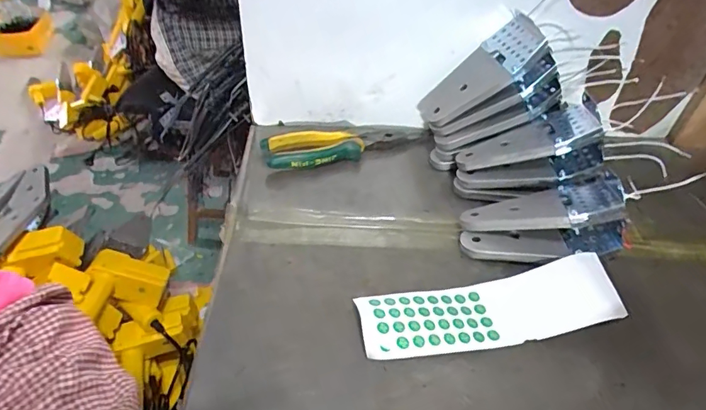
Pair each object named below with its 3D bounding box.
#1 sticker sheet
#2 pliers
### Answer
[{"bbox_3d":[0.113,0.086,0.372,0.213,0.025,0.061,-6,45,-12],"label":"sticker sheet"},{"bbox_3d":[-0.006,-0.072,0.533,0.191,0.028,0.051,-10,46,-16],"label":"pliers"}]

